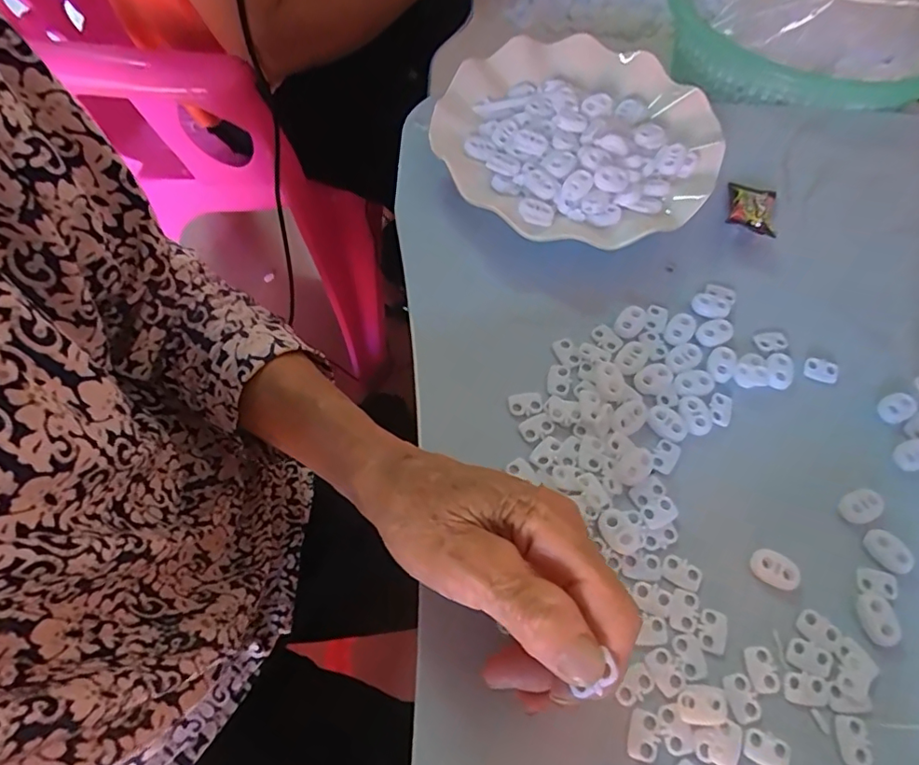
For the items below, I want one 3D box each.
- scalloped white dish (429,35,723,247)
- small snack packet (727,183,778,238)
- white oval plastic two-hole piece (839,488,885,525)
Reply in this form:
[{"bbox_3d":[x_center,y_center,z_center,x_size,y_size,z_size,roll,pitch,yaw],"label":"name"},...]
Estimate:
[{"bbox_3d":[0.077,-0.164,0.368,0.176,0.032,0.190,-1,62,2],"label":"scalloped white dish"},{"bbox_3d":[0.190,-0.114,0.354,0.029,0.014,0.049,20,62,8],"label":"small snack packet"},{"bbox_3d":[0.201,0.061,0.273,0.022,0.004,0.015,-20,63,-8],"label":"white oval plastic two-hole piece"}]

